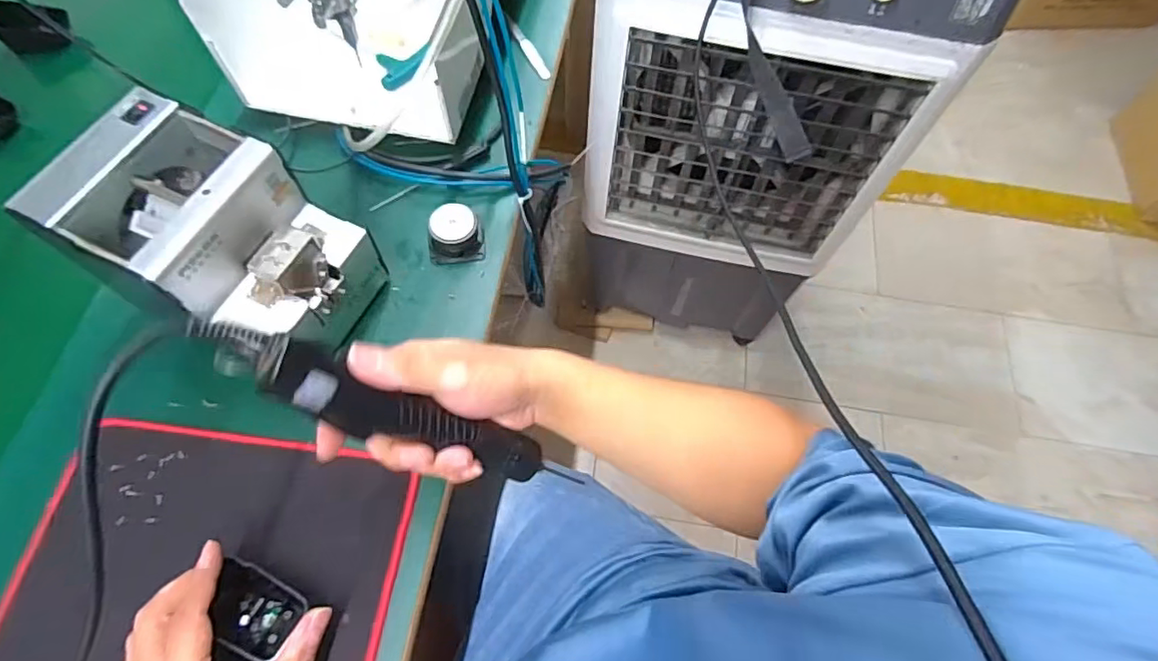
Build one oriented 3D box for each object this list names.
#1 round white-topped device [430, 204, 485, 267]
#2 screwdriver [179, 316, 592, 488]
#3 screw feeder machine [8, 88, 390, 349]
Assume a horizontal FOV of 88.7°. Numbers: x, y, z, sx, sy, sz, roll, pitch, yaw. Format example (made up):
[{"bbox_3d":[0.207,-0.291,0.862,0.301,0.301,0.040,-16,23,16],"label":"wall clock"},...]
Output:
[{"bbox_3d":[-0.118,-0.092,0.559,0.052,0.030,0.047,-7,65,-6],"label":"round white-topped device"},{"bbox_3d":[-0.108,0.055,0.375,0.248,0.040,0.032,29,60,-32],"label":"screwdriver"},{"bbox_3d":[-0.274,-0.065,0.465,0.178,0.143,0.129,25,66,9],"label":"screw feeder machine"}]

